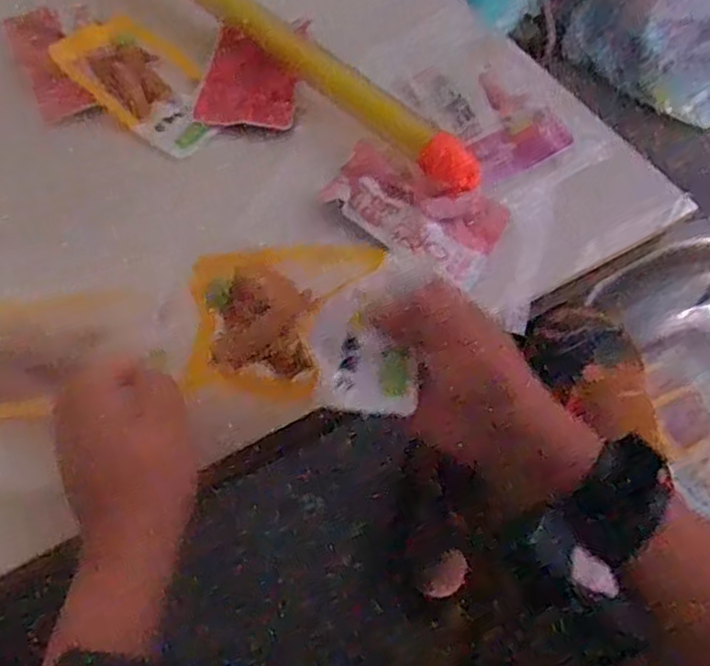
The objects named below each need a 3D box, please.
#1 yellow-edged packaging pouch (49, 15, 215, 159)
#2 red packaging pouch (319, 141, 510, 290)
[{"bbox_3d":[-0.155,-0.191,0.509,0.134,0.019,0.074,37,65,18],"label":"yellow-edged packaging pouch"},{"bbox_3d":[0.042,-0.089,0.460,0.116,0.010,0.072,28,62,14],"label":"red packaging pouch"}]

